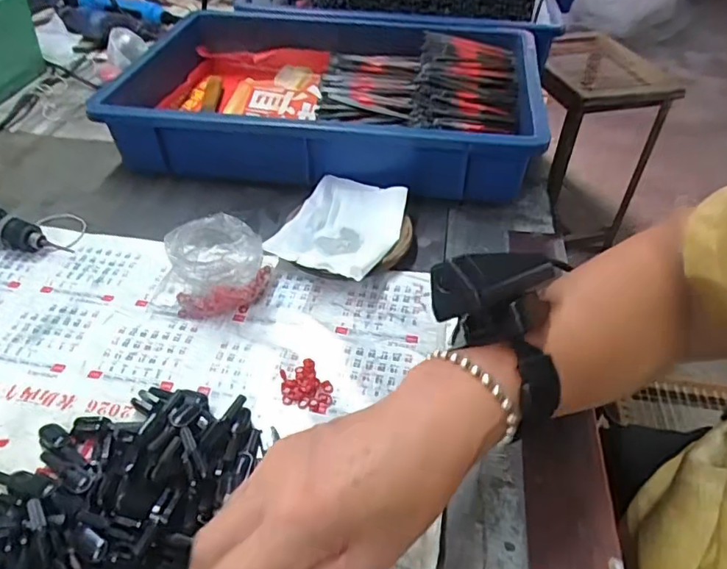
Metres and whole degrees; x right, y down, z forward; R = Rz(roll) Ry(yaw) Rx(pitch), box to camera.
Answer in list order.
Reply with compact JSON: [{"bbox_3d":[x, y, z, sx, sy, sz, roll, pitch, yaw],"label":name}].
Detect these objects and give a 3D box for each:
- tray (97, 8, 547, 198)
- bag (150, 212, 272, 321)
[{"bbox_3d":[-0.032,-0.214,0.631,0.429,0.084,0.299,7,43,6],"label":"tray"},{"bbox_3d":[-0.122,-0.015,0.447,0.086,0.049,0.079,8,43,7],"label":"bag"}]

